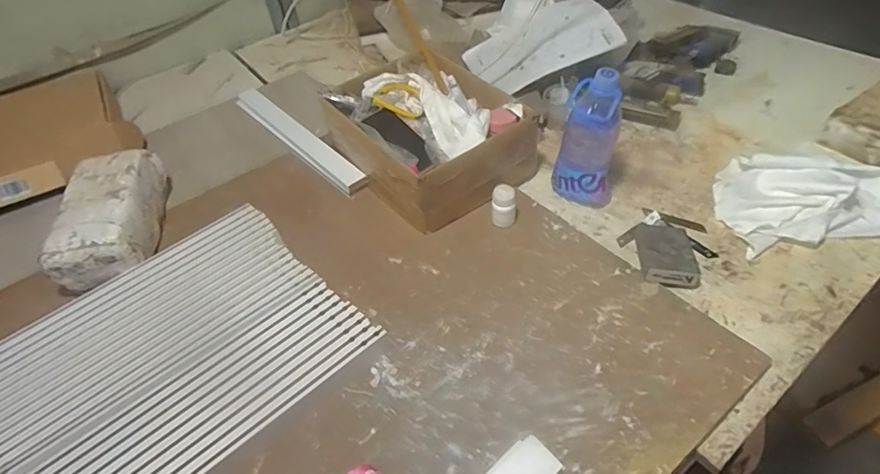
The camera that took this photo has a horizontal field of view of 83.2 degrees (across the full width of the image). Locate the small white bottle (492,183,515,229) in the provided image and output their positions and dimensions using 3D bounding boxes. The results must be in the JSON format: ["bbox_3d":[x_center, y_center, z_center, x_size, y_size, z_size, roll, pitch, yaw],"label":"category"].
[{"bbox_3d":[0.101,-0.048,0.782,0.034,0.068,0.028,2,46,10],"label":"small white bottle"}]

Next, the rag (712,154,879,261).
[{"bbox_3d":[0.581,-0.057,0.756,0.285,0.054,0.195,2,46,10],"label":"rag"}]

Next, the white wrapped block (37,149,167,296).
[{"bbox_3d":[-0.541,-0.032,0.825,0.125,0.114,0.251,-13,45,-5],"label":"white wrapped block"}]

